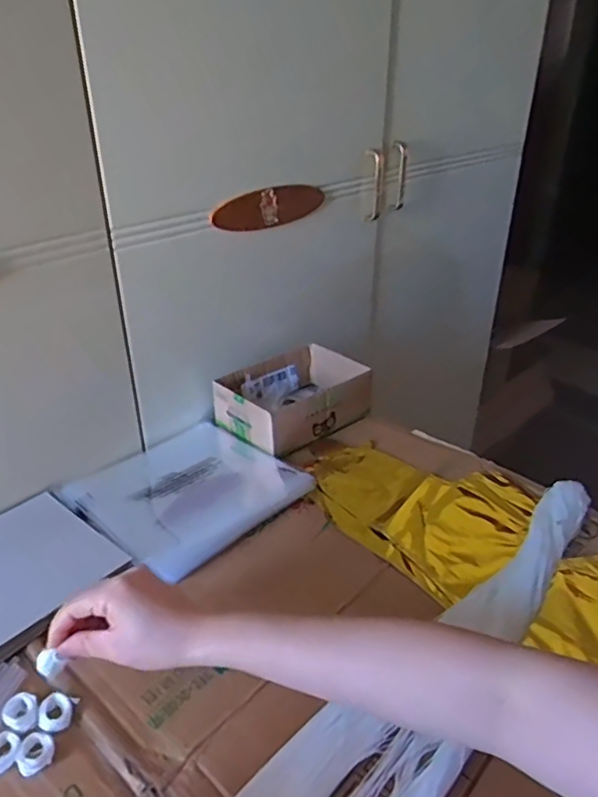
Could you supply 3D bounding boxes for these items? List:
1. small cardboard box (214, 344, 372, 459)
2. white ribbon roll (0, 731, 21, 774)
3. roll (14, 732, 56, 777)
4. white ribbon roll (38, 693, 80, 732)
[{"bbox_3d":[-0.006,-0.003,0.807,0.184,0.063,0.137,-22,39,-36],"label":"small cardboard box"},{"bbox_3d":[-0.209,0.250,0.420,0.023,0.006,0.027,17,33,22],"label":"white ribbon roll"},{"bbox_3d":[-0.187,0.251,0.421,0.025,0.005,0.027,3,31,-1],"label":"roll"},{"bbox_3d":[-0.183,0.237,0.447,0.025,0.008,0.028,5,31,2],"label":"white ribbon roll"}]

